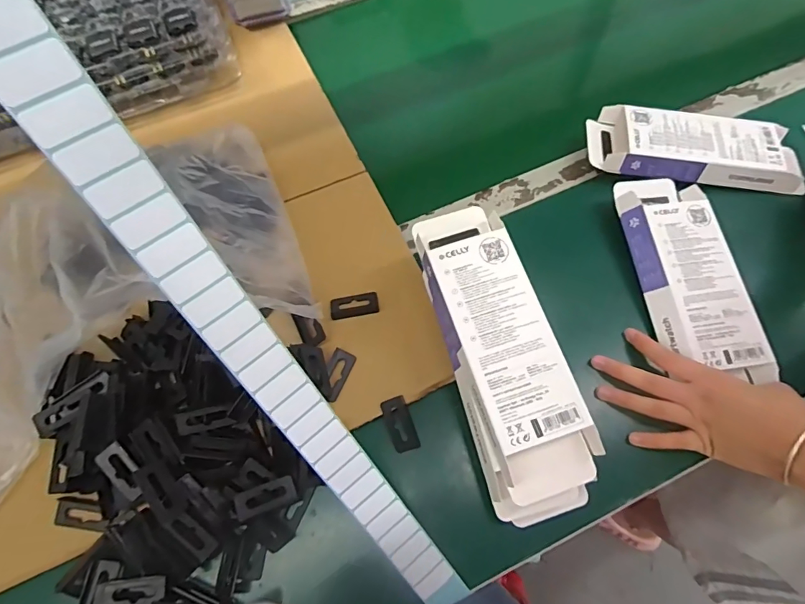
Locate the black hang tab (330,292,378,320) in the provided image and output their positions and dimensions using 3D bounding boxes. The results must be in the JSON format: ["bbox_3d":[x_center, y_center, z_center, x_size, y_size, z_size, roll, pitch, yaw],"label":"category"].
[{"bbox_3d":[-0.048,0.003,0.448,0.047,0.006,0.025,-11,60,-7],"label":"black hang tab"}]

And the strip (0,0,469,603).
[{"bbox_3d":[-0.100,-0.009,0.217,0.035,0.593,0.043,-34,31,-12],"label":"strip"}]

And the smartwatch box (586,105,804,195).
[{"bbox_3d":[0.325,-0.172,0.498,0.226,0.035,0.083,6,66,6],"label":"smartwatch box"}]

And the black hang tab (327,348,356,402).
[{"bbox_3d":[-0.061,0.067,0.415,0.022,0.006,0.048,26,68,-7],"label":"black hang tab"}]

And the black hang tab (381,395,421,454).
[{"bbox_3d":[-0.002,0.112,0.408,0.023,0.008,0.049,-20,83,-6],"label":"black hang tab"}]

